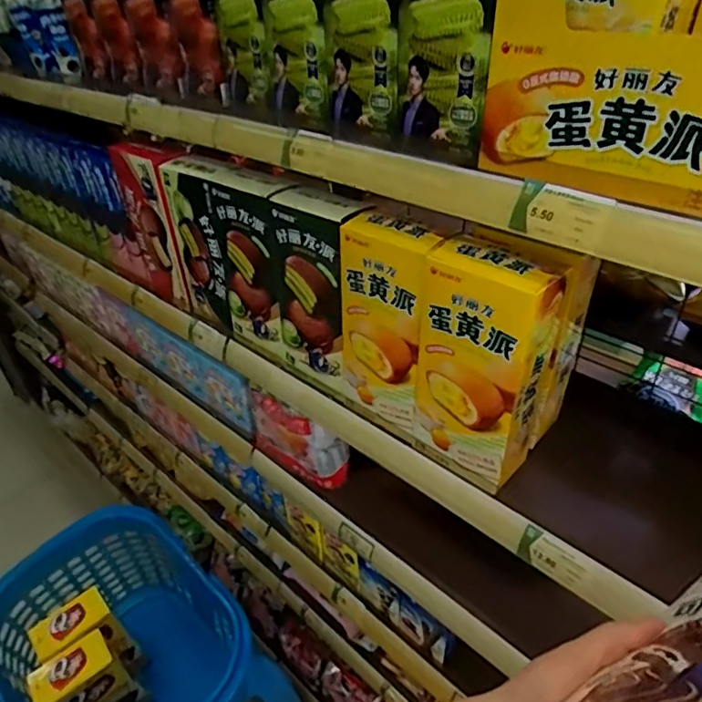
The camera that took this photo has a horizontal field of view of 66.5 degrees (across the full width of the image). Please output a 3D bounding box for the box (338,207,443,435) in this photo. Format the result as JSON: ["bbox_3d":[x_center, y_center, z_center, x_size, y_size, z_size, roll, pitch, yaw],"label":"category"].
[{"bbox_3d":[0.043,-0.029,0.585,0.110,0.222,0.058,24,44,32],"label":"box"}]

